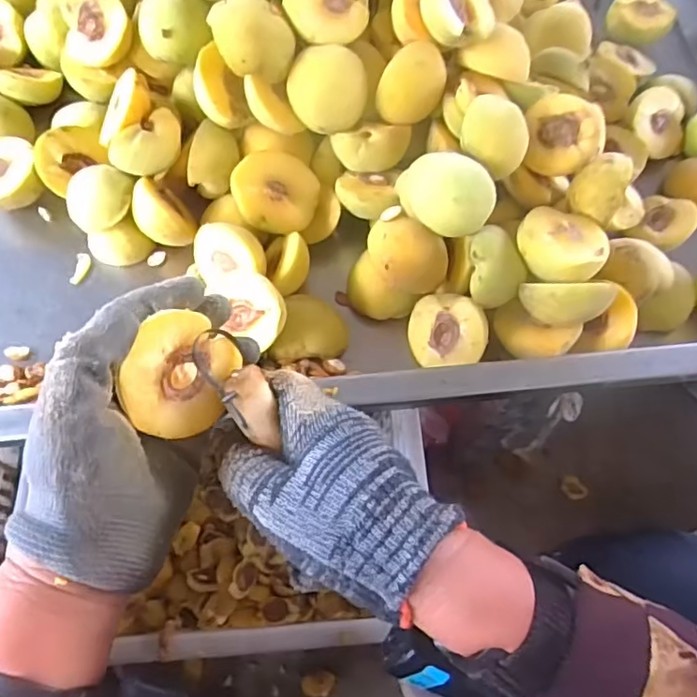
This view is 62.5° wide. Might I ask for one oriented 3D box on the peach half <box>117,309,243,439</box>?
[{"bbox_3d":[-0.088,0.013,0.291,0.052,0.030,0.055,35,70,-31],"label":"peach half"}]

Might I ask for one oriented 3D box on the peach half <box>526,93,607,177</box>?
[{"bbox_3d":[0.166,-0.161,0.436,0.054,0.031,0.060,-4,88,30],"label":"peach half"}]

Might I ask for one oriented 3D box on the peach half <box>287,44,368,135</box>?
[{"bbox_3d":[-0.015,-0.189,0.418,0.055,0.052,0.032,-31,50,7],"label":"peach half"}]

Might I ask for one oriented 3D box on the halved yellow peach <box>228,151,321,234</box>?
[{"bbox_3d":[-0.061,-0.120,0.448,0.065,0.034,0.058,22,85,-23],"label":"halved yellow peach"}]

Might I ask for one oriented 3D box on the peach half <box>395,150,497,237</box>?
[{"bbox_3d":[0.068,-0.108,0.394,0.059,0.050,0.033,41,27,29],"label":"peach half"}]

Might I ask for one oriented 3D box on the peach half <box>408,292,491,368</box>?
[{"bbox_3d":[0.076,-0.012,0.423,0.060,0.028,0.052,-3,83,36],"label":"peach half"}]

